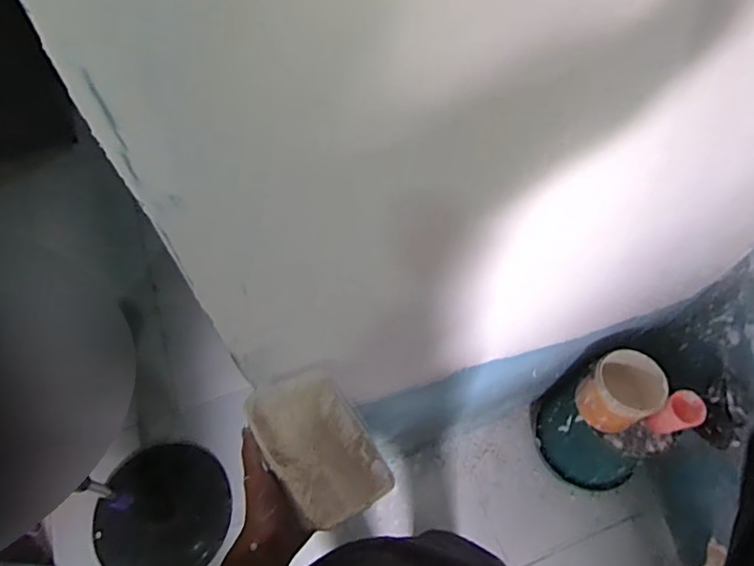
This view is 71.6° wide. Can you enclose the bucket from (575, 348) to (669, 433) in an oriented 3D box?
[{"bbox_3d":[0.590,0.273,1.297,0.161,0.184,0.161,1,60,-1],"label":"bucket"}]

